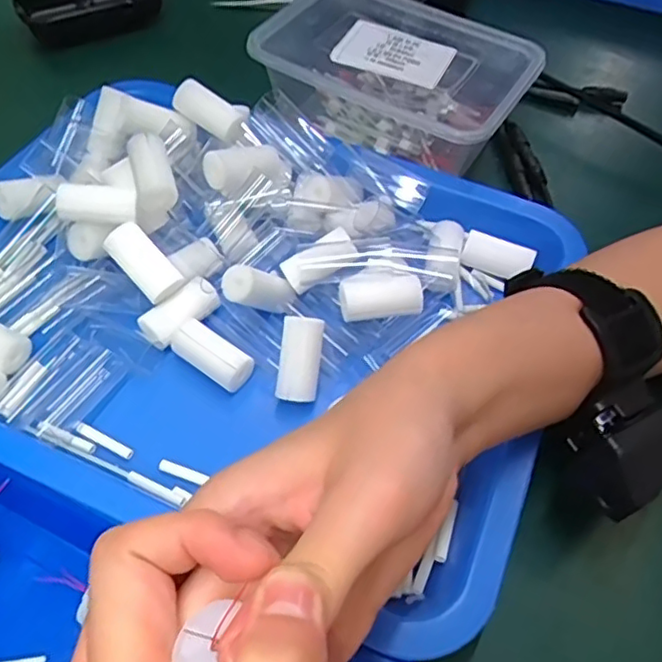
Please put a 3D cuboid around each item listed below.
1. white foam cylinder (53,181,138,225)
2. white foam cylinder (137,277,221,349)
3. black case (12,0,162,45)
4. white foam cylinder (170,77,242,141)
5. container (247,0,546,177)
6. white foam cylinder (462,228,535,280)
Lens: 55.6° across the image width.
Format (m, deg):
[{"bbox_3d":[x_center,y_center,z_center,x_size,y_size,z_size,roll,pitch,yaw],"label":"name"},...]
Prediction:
[{"bbox_3d":[-0.122,-0.068,0.328,0.040,0.014,0.018,2,54,-2],"label":"white foam cylinder"},{"bbox_3d":[-0.078,-0.010,0.325,0.042,0.014,0.020,-36,63,-10],"label":"white foam cylinder"},{"bbox_3d":[-0.193,-0.260,0.506,0.107,0.031,0.047,-24,59,-19],"label":"black case"},{"bbox_3d":[-0.072,-0.130,0.369,0.044,0.014,0.016,37,59,7],"label":"white foam cylinder"},{"bbox_3d":[0.041,-0.166,0.422,0.166,0.056,0.115,28,57,16],"label":"container"},{"bbox_3d":[0.099,-0.045,0.370,0.040,0.015,0.016,20,56,11],"label":"white foam cylinder"}]

